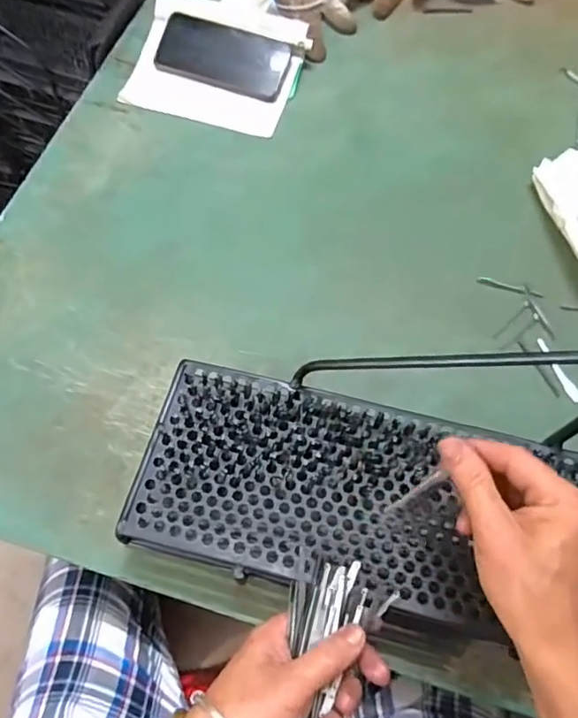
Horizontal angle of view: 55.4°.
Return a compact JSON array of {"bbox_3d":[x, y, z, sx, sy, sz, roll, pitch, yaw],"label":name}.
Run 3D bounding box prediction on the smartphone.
[{"bbox_3d":[-0.083,-0.381,0.696,0.164,0.004,0.077,19,89,5],"label":"smartphone"}]

